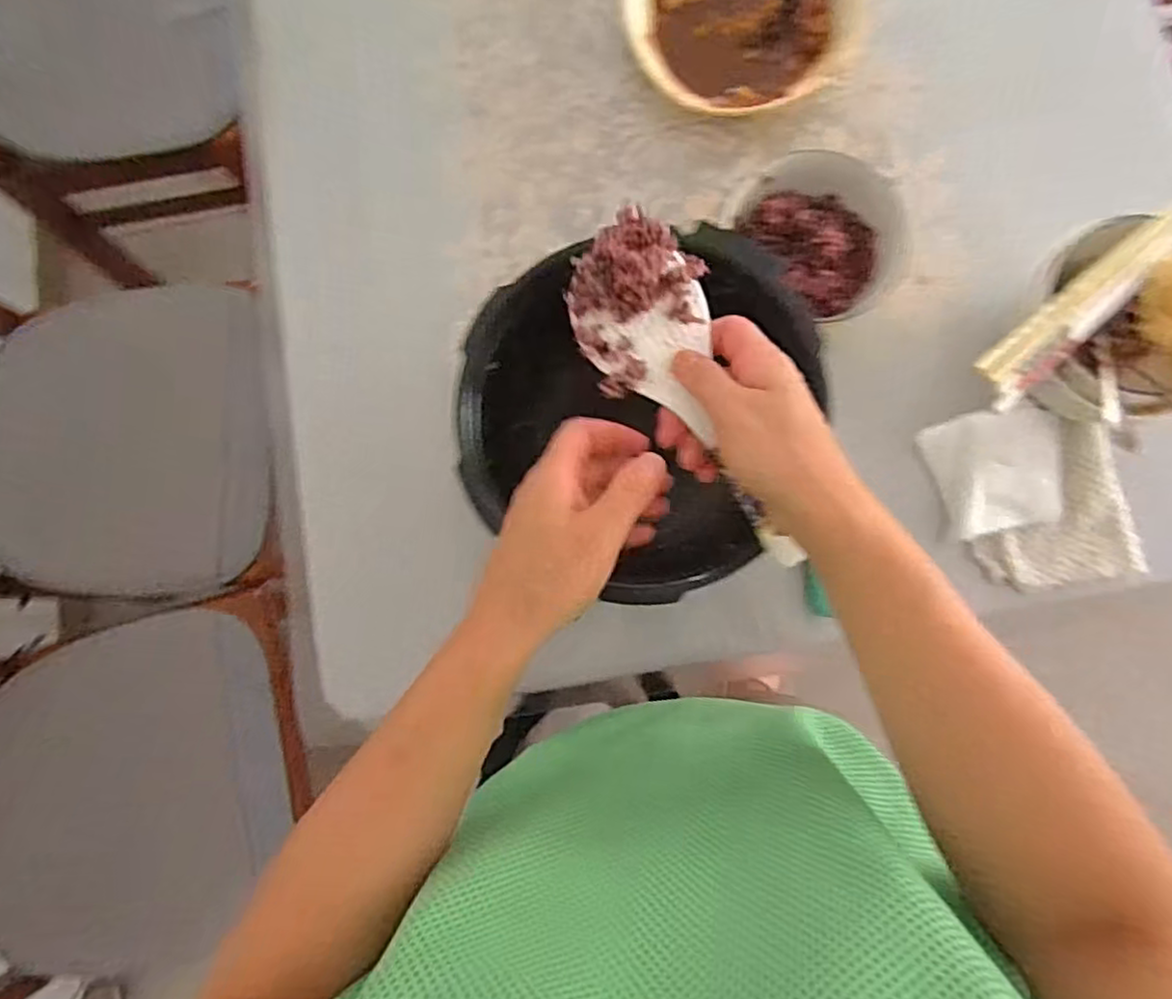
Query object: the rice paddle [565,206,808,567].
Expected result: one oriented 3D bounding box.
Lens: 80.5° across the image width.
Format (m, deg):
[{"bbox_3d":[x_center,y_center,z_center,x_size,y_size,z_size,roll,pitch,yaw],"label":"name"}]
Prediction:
[{"bbox_3d":[0.058,-0.050,0.361,0.070,0.037,0.196,-30,101,-1],"label":"rice paddle"}]

